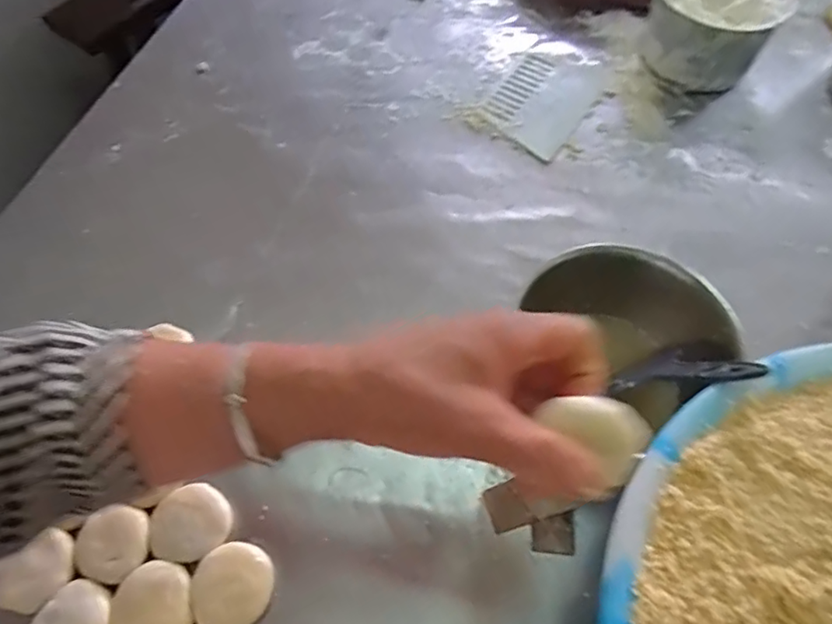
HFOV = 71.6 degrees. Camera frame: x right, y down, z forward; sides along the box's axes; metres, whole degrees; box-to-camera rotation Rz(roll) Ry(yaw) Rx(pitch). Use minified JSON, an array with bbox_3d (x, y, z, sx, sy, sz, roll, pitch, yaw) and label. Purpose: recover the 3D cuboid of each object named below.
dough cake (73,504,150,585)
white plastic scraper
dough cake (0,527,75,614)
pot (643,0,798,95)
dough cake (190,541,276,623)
[{"bbox_3d":[-0.230,0.176,0.433,0.053,0.013,0.050,-9,62,-5],"label":"dough cake"},{"bbox_3d":[0.154,-0.255,0.685,0.107,0.004,0.156,32,67,16],"label":"white plastic scraper"},{"bbox_3d":[-0.280,0.193,0.423,0.056,0.015,0.041,-29,66,-14],"label":"dough cake"},{"bbox_3d":[0.345,-0.342,0.682,0.140,0.086,0.134,0,58,-1],"label":"pot"},{"bbox_3d":[-0.135,0.203,0.426,0.058,0.021,0.058,0,62,0],"label":"dough cake"}]

